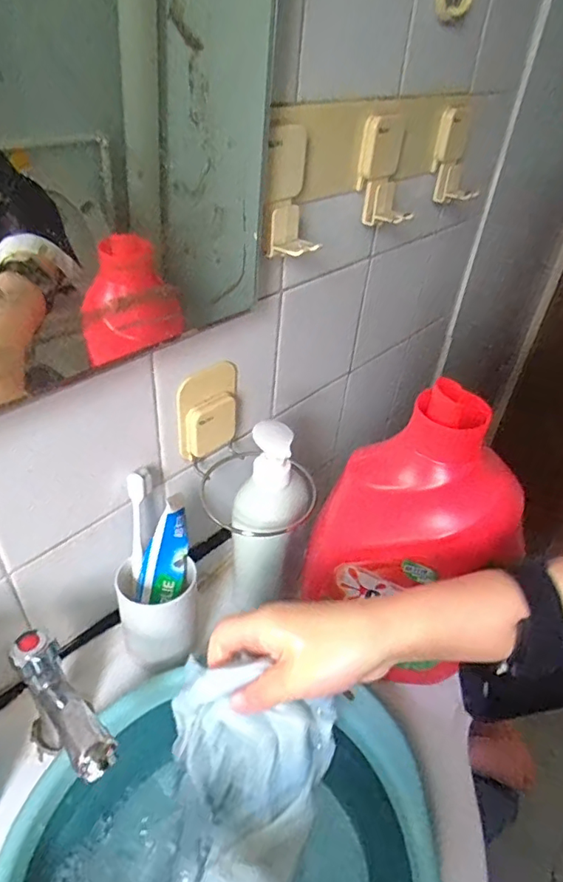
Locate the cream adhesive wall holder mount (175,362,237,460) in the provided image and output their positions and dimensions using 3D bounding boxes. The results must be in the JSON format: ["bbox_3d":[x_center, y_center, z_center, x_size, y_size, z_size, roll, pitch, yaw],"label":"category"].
[{"bbox_3d":[-0.066,-0.028,0.498,0.020,0.079,0.063,34,46,30],"label":"cream adhesive wall holder mount"}]

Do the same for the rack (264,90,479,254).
[{"bbox_3d":[0.104,-0.265,0.511,0.057,0.101,0.345,32,45,28],"label":"rack"}]

